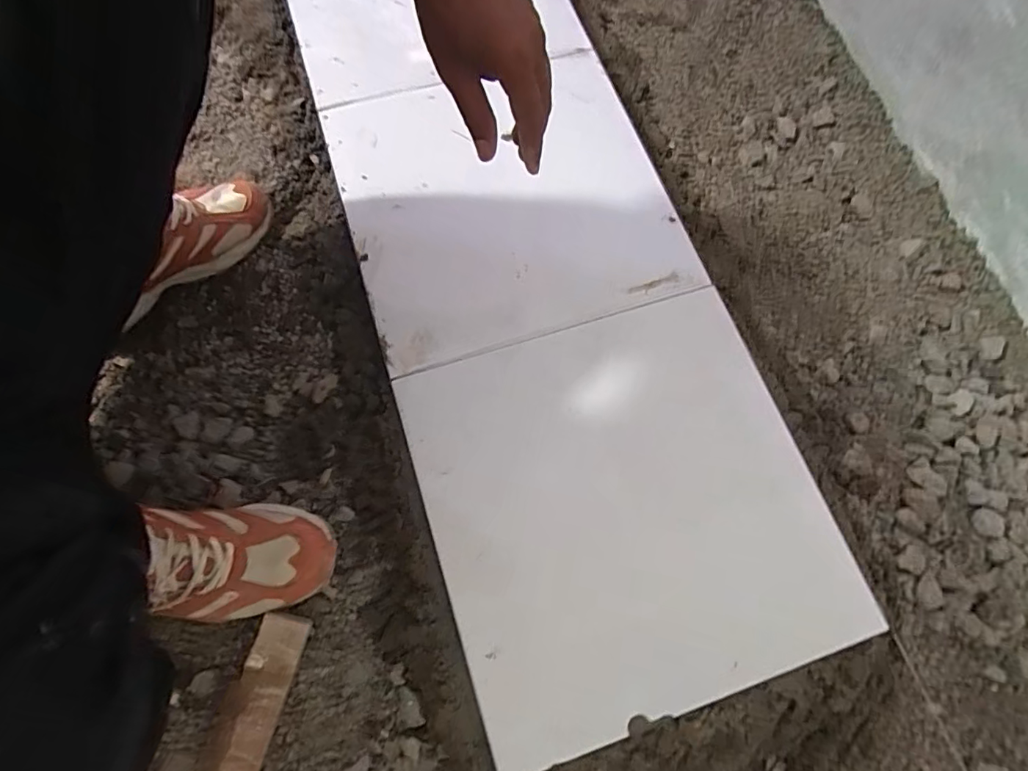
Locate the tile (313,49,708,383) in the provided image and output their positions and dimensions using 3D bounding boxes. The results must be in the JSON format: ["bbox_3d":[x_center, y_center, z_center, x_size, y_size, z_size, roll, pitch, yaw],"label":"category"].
[{"bbox_3d":[-0.012,-0.245,0.646,0.390,0.012,0.394,-17,73,-5],"label":"tile"}]

